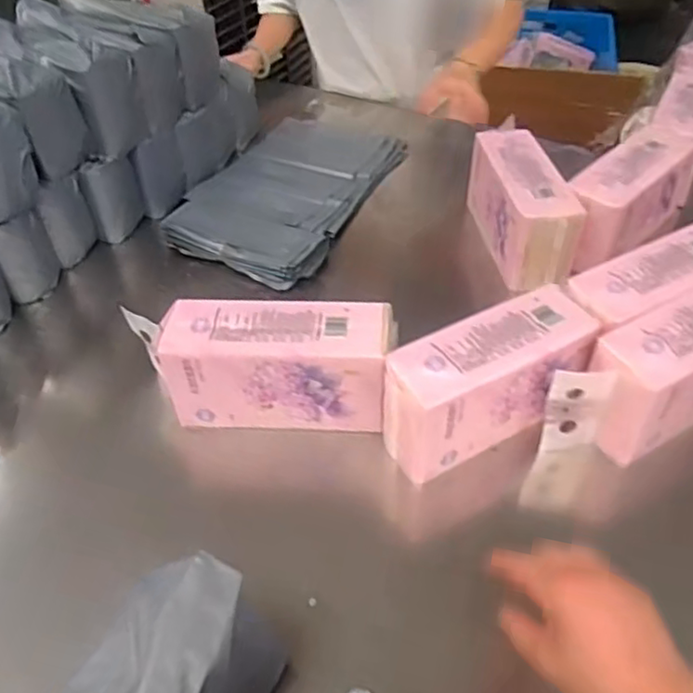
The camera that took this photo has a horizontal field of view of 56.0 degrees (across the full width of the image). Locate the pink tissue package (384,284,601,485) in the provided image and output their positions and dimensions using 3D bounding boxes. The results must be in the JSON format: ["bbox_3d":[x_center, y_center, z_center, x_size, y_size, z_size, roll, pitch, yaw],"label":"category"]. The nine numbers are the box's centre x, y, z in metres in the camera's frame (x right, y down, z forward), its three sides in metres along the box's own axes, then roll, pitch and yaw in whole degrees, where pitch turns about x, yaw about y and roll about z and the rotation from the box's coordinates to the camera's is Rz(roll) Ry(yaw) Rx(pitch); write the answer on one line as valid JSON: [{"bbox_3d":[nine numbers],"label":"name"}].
[{"bbox_3d":[0.158,0.039,0.719,0.245,0.118,0.103,-23,49,-20],"label":"pink tissue package"}]

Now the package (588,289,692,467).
[{"bbox_3d":[0.382,0.018,0.733,0.252,0.121,0.099,-24,49,-20],"label":"package"}]

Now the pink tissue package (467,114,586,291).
[{"bbox_3d":[0.261,-0.209,0.976,0.098,0.118,0.253,-7,46,-6],"label":"pink tissue package"}]

